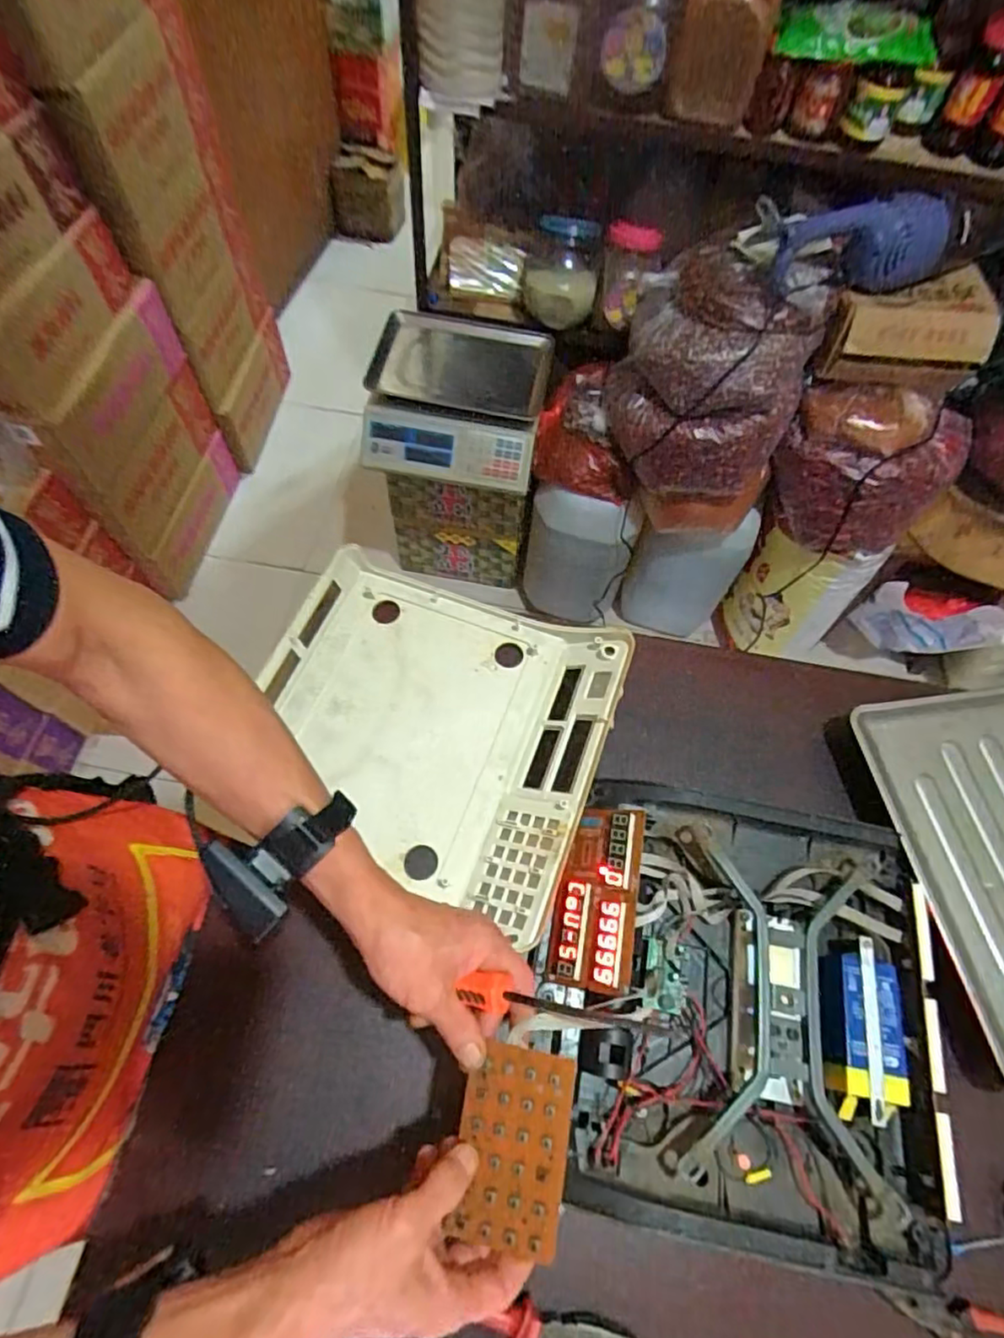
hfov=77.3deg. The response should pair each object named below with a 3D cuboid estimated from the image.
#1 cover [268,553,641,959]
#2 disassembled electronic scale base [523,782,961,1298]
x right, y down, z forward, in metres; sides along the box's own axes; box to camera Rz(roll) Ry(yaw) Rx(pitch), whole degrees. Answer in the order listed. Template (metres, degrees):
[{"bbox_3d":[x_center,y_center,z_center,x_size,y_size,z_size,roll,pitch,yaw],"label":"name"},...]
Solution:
[{"bbox_3d":[-0.075,0.038,0.642,0.353,0.050,0.296,21,64,7],"label":"cover"},{"bbox_3d":[0.199,0.272,0.522,0.308,0.058,0.316,12,63,3],"label":"disassembled electronic scale base"}]

